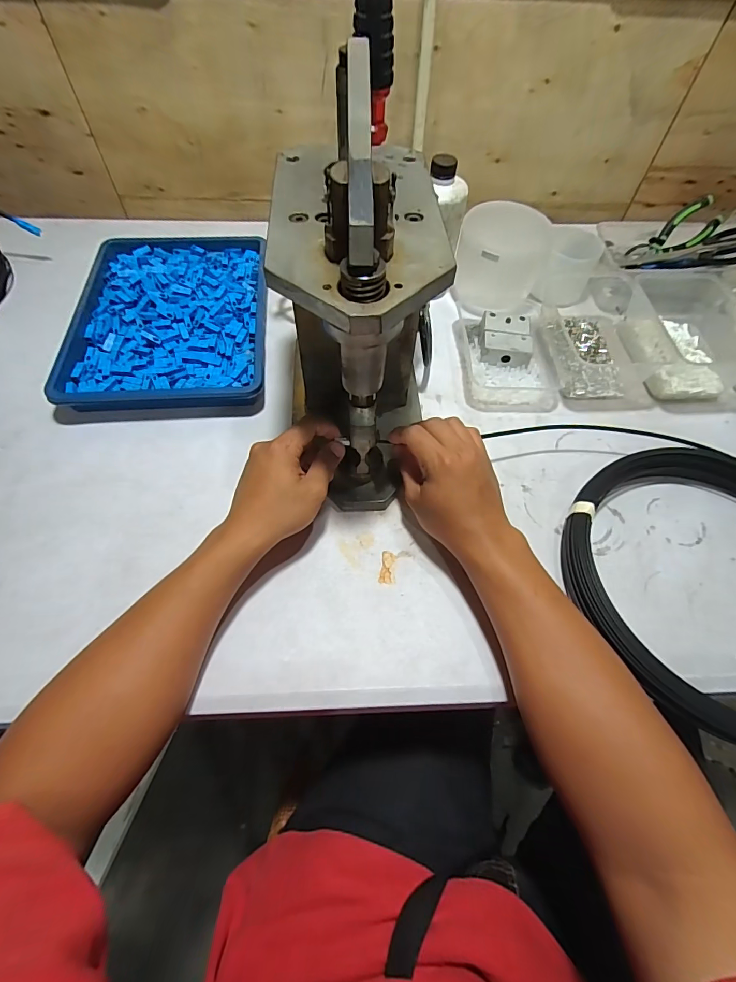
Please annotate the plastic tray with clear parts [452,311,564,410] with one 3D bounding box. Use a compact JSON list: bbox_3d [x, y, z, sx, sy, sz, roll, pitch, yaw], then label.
[{"bbox_3d":[0.186,-0.176,0.543,0.123,0.037,0.152,2,59,-1],"label":"plastic tray with clear parts"}]

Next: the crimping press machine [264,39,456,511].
[{"bbox_3d":[-0.009,-0.171,0.376,0.127,0.278,0.273,-1,61,-2],"label":"crimping press machine"}]

